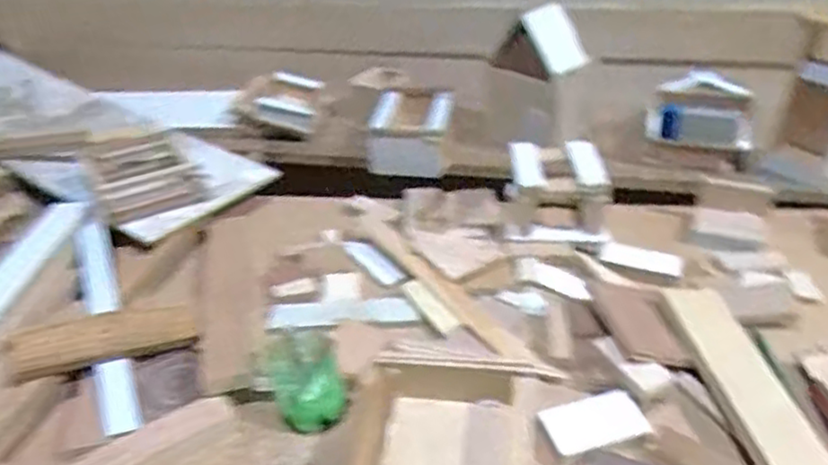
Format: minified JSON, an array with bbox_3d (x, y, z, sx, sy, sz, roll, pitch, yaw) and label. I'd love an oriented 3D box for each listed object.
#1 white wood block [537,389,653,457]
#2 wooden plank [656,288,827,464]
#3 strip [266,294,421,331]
[{"bbox_3d":[0.146,0.154,0.559,0.078,0.011,0.043,-12,40,-9],"label":"white wood block"},{"bbox_3d":[0.283,0.137,0.576,0.061,0.015,0.244,-9,39,-5],"label":"wooden plank"},{"bbox_3d":[-0.072,0.080,0.695,0.148,0.004,0.035,-4,39,0],"label":"strip"}]

